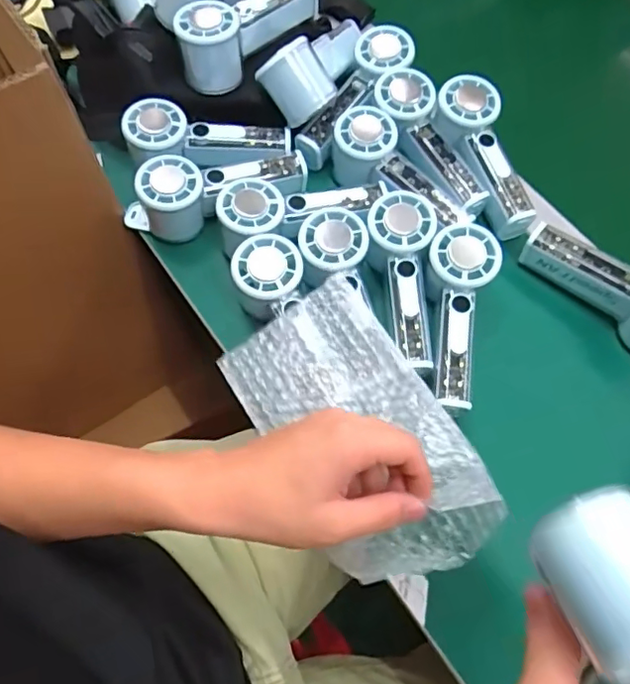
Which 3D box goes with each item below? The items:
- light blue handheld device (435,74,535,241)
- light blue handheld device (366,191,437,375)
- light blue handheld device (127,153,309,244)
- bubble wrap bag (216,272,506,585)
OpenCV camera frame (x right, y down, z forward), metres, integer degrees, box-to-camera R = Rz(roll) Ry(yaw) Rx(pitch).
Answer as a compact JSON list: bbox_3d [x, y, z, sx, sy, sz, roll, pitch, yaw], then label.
[{"bbox_3d":[0.160,-0.175,0.519,0.057,0.036,0.160,-18,83,-9],"label":"light blue handheld device"},{"bbox_3d":[0.076,-0.049,0.477,0.056,0.048,0.152,-5,80,-3],"label":"light blue handheld device"},{"bbox_3d":[-0.093,-0.137,0.520,0.176,0.069,0.058,-15,67,-7],"label":"light blue handheld device"},{"bbox_3d":[0.030,0.057,0.390,0.120,0.070,0.211,-28,70,-12],"label":"bubble wrap bag"}]

